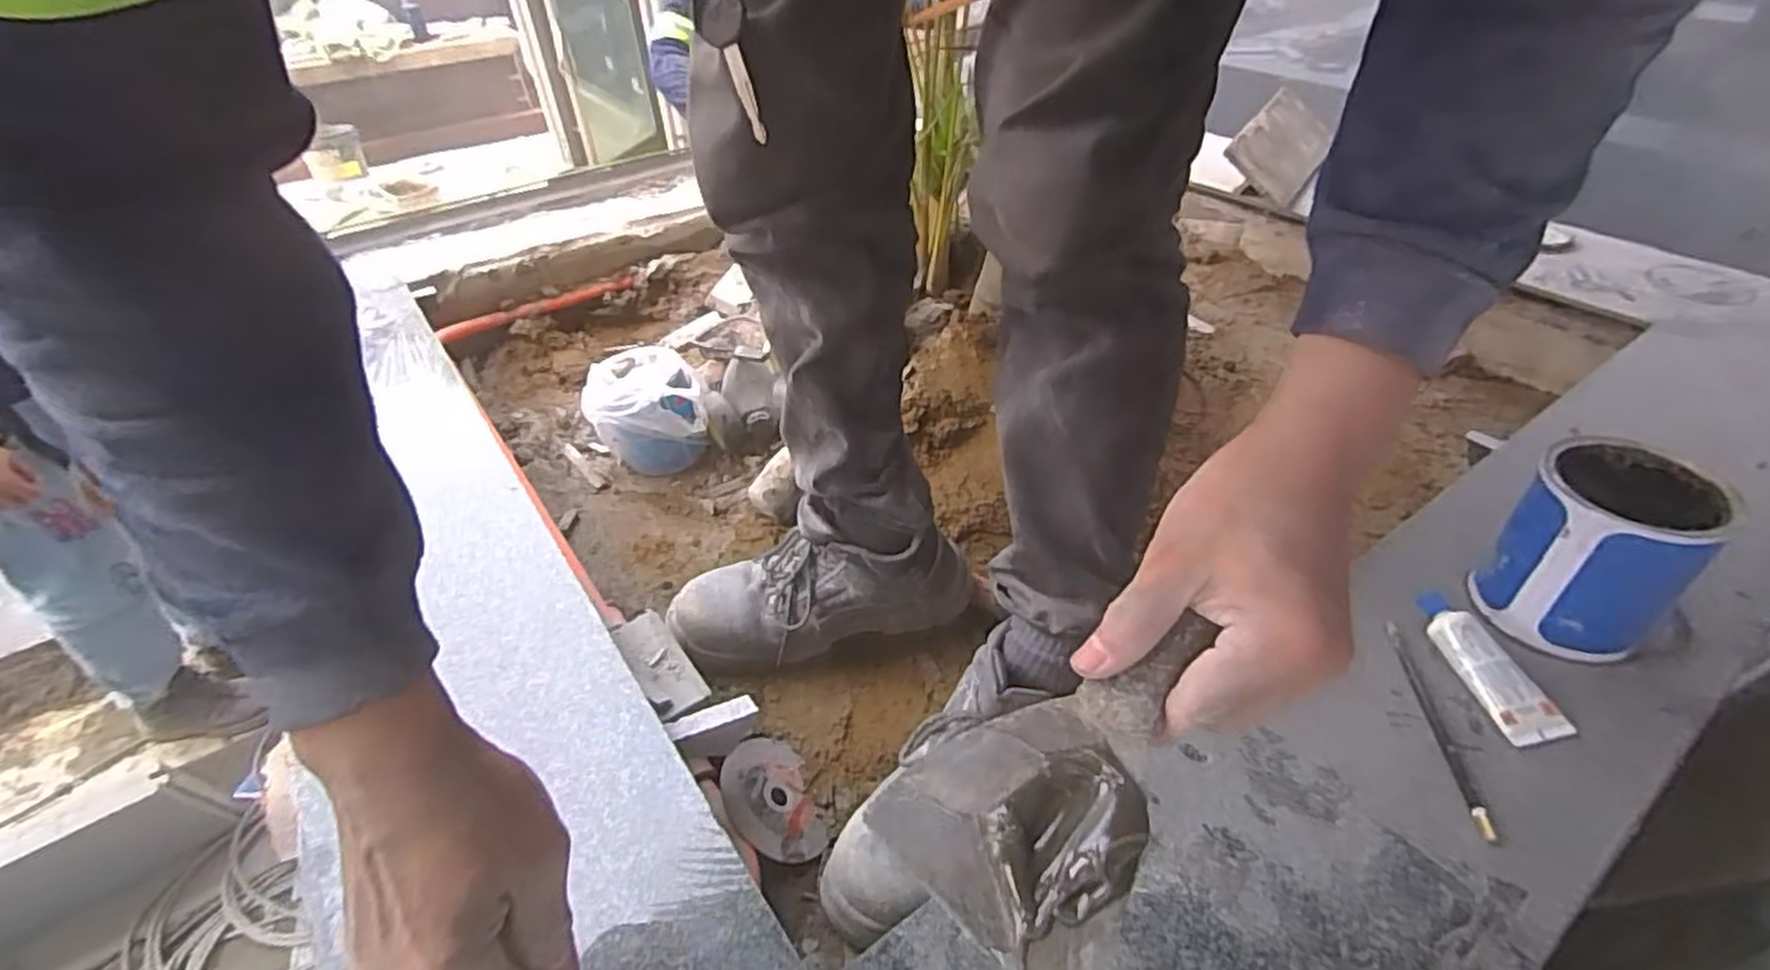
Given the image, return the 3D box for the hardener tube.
[{"bbox_3d":[0.413,0.122,0.524,0.043,0.019,0.110,-6,41,-4],"label":"hardener tube"}]

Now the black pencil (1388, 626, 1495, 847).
[{"bbox_3d":[0.361,0.155,0.501,0.011,0.006,0.155,2,41,5],"label":"black pencil"}]

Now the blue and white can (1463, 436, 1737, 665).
[{"bbox_3d":[0.489,0.049,0.530,0.096,0.128,0.096,-1,41,1],"label":"blue and white can"}]

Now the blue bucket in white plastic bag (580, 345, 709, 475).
[{"bbox_3d":[-0.303,-0.089,0.975,0.133,0.116,0.129,-1,41,1],"label":"blue bucket in white plastic bag"}]

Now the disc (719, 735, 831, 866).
[{"bbox_3d":[-0.091,0.253,0.613,0.082,0.012,0.095,16,35,-38],"label":"disc"}]

